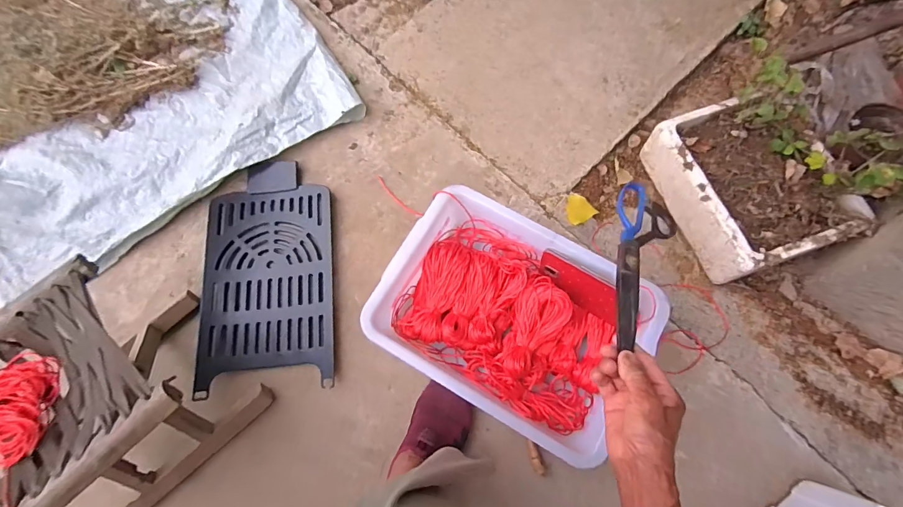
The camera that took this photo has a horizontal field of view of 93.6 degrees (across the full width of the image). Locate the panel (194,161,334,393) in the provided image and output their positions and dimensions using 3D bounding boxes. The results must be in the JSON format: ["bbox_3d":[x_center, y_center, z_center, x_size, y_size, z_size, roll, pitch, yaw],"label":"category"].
[{"bbox_3d":[-0.331,0.028,0.776,0.227,0.027,0.405,-7,74,3],"label":"panel"}]

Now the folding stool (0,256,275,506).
[{"bbox_3d":[-0.492,0.237,0.597,0.316,0.284,0.275,-40,77,-12],"label":"folding stool"}]

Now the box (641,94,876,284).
[{"bbox_3d":[0.538,-0.128,0.768,0.241,0.110,0.310,-21,75,-2],"label":"box"}]

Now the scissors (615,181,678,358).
[{"bbox_3d":[0.239,0.009,0.543,0.090,0.031,0.255,25,53,7],"label":"scissors"}]

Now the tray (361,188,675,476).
[{"bbox_3d":[0.103,0.103,0.711,0.415,0.108,0.296,29,79,11],"label":"tray"}]

